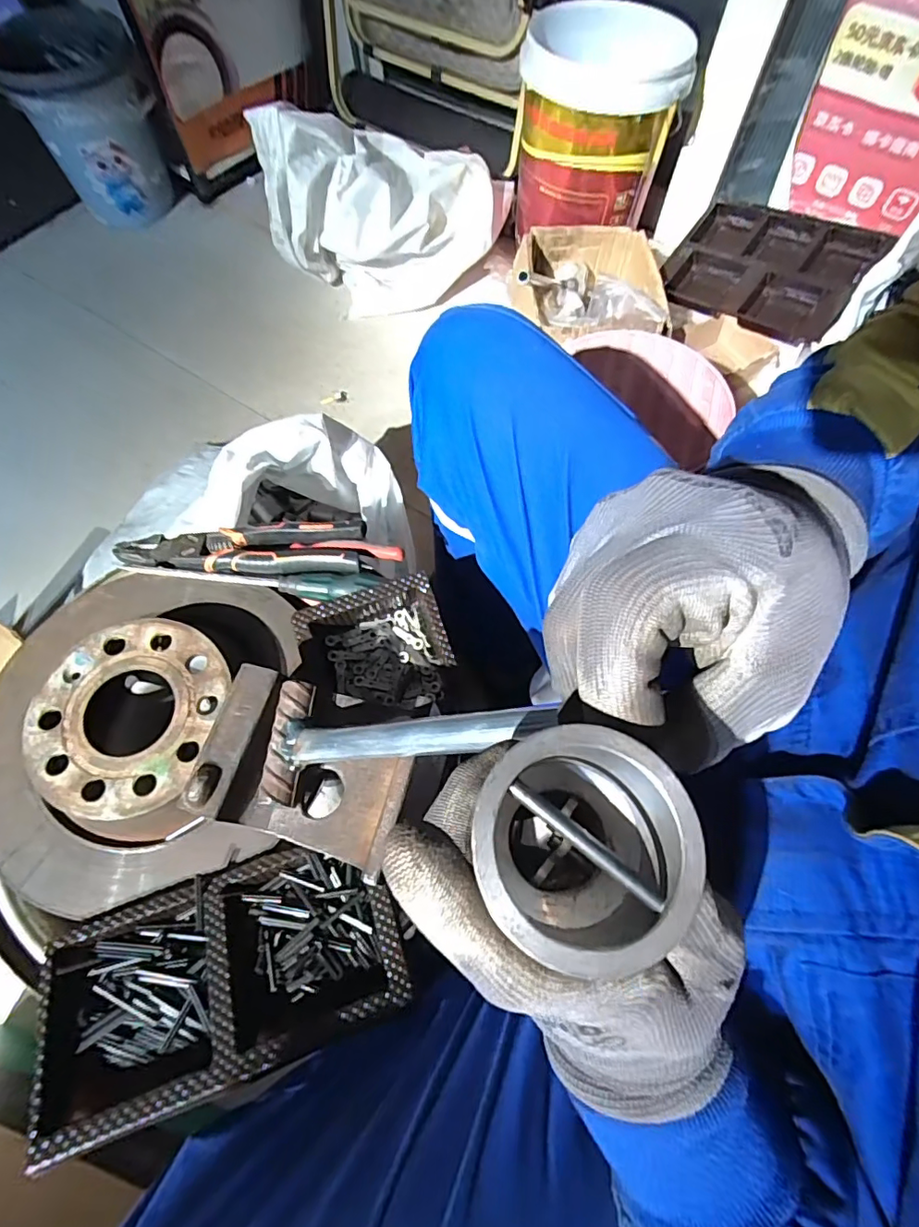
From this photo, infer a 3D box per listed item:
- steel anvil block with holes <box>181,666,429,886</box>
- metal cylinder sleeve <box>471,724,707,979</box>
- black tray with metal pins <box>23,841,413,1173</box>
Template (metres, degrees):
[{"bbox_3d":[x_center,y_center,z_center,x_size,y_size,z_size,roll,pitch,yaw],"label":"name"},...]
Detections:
[{"bbox_3d":[-0.098,0.094,0.355,0.133,0.034,0.110,18,68,8],"label":"steel anvil block with holes"},{"bbox_3d":[0.028,0.056,0.132,0.046,0.041,0.046,8,67,4],"label":"metal cylinder sleeve"},{"bbox_3d":[-0.150,0.228,0.345,0.218,0.045,0.117,-17,68,-7],"label":"black tray with metal pins"}]

